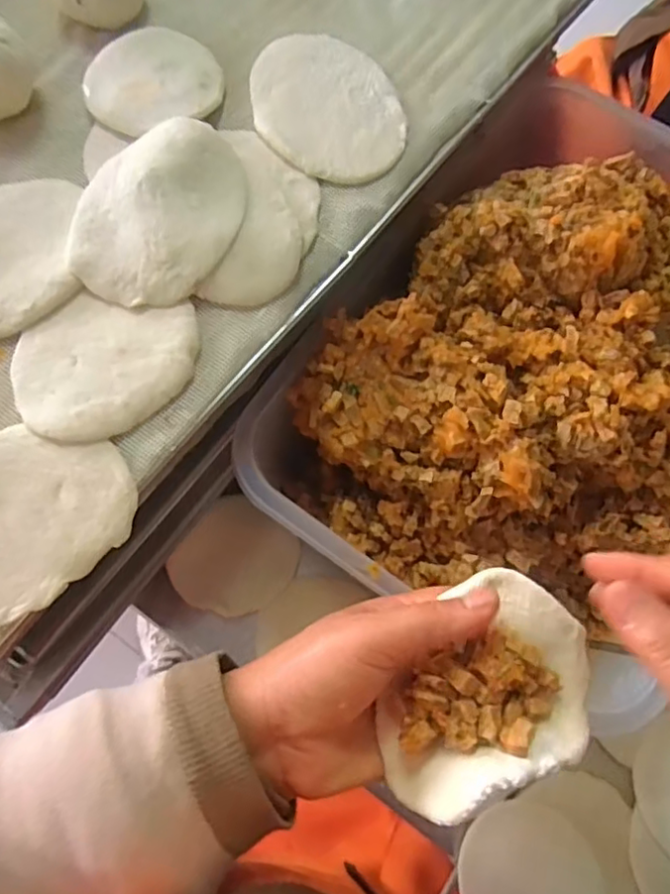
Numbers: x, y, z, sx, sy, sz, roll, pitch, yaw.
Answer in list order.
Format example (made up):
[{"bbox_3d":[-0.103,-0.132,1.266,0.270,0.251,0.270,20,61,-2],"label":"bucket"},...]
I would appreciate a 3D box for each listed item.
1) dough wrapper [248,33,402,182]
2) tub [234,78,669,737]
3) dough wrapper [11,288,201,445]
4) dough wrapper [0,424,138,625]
[{"bbox_3d":[-0.006,-0.213,0.383,0.086,0.007,0.119,-19,73,-8],"label":"dough wrapper"},{"bbox_3d":[0.161,-0.067,0.410,0.264,0.121,0.374,37,74,11],"label":"tub"},{"bbox_3d":[-0.119,-0.048,0.317,0.096,0.007,0.076,-41,77,-14],"label":"dough wrapper"},{"bbox_3d":[-0.147,0.032,0.289,0.098,0.008,0.086,-18,72,-7],"label":"dough wrapper"}]

